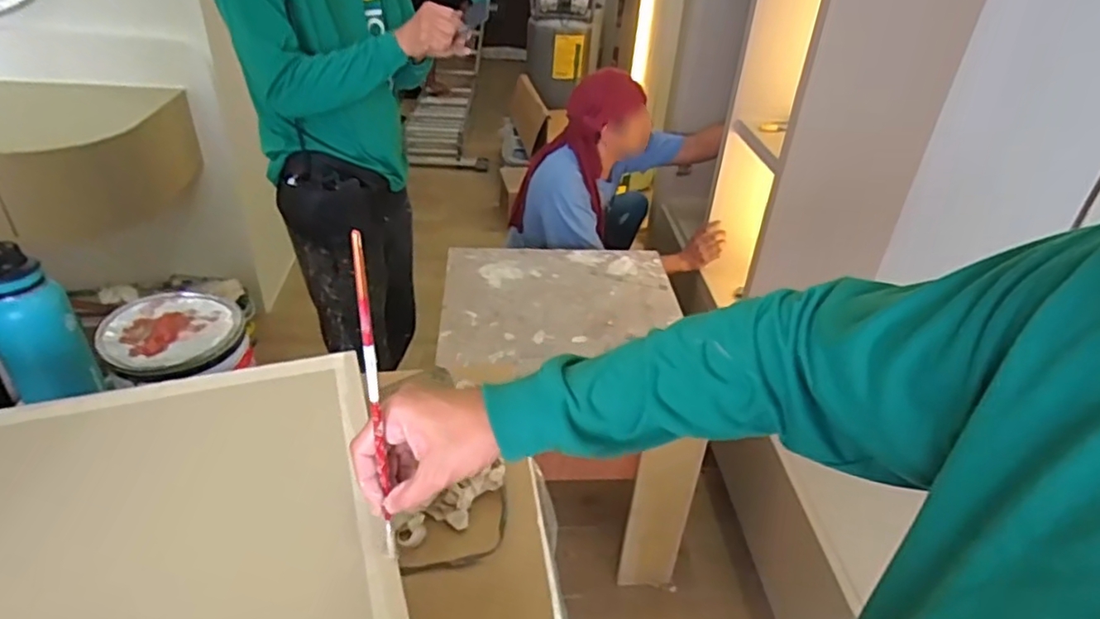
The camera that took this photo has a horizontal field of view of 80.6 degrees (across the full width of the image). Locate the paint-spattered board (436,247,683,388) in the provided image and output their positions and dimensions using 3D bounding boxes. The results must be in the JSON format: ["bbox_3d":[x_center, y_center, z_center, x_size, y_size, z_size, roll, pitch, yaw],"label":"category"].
[{"bbox_3d":[0.027,-0.014,1.552,0.551,0.037,0.506,1,34,-5],"label":"paint-spattered board"}]

